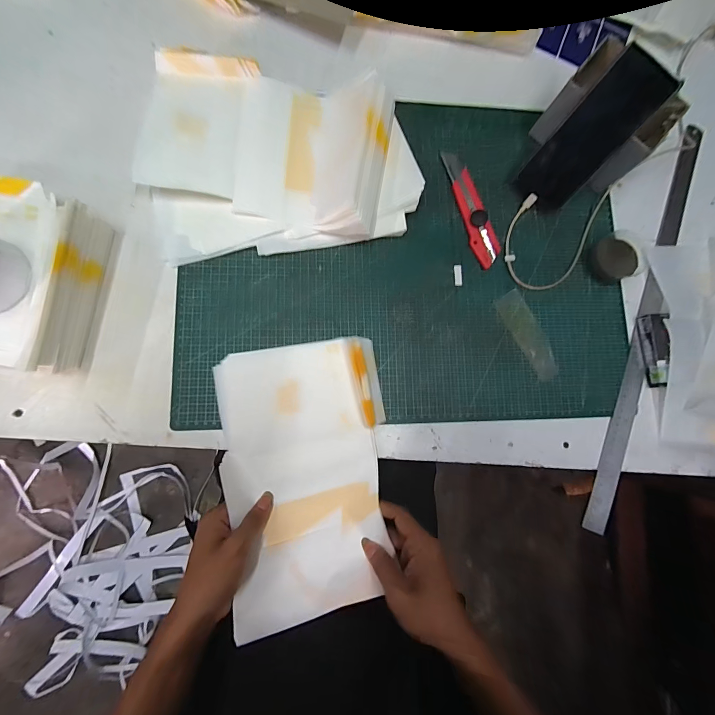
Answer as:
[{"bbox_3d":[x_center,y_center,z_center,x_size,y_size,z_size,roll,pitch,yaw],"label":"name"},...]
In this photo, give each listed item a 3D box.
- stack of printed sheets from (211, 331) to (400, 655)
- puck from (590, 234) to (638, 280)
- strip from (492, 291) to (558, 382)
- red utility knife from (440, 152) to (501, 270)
[{"bbox_3d":[-0.053,0.125,0.371,0.183,0.025,0.281,-8,80,-8],"label":"stack of printed sheets"},{"bbox_3d":[0.337,-0.130,0.433,0.049,0.019,0.057,-22,85,-8],"label":"puck"},{"bbox_3d":[0.226,-0.030,0.432,0.041,0.004,0.122,-28,85,-12],"label":"strip"},{"bbox_3d":[0.152,-0.202,0.439,0.034,0.014,0.167,-19,85,-8],"label":"red utility knife"}]

